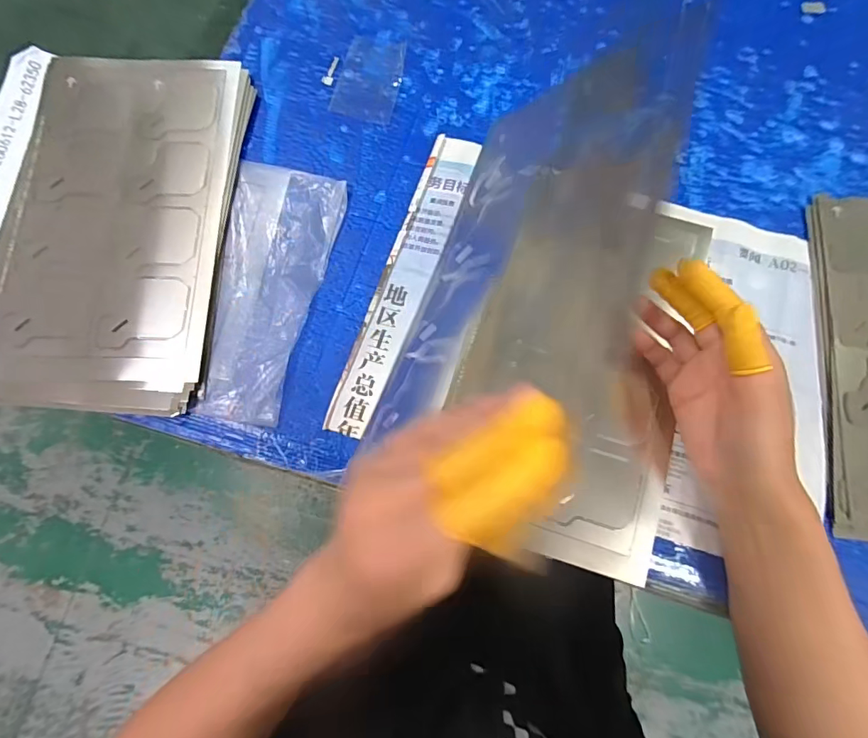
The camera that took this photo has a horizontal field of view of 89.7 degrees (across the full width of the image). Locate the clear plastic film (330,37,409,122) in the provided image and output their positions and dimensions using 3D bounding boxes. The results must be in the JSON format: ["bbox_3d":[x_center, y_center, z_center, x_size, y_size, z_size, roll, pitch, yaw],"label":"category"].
[{"bbox_3d":[-0.058,-0.271,0.404,0.056,0.004,0.086,14,77,3],"label":"clear plastic film"}]

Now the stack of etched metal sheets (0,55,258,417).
[{"bbox_3d":[-0.272,-0.125,0.366,0.197,0.011,0.316,4,76,1],"label":"stack of etched metal sheets"}]

